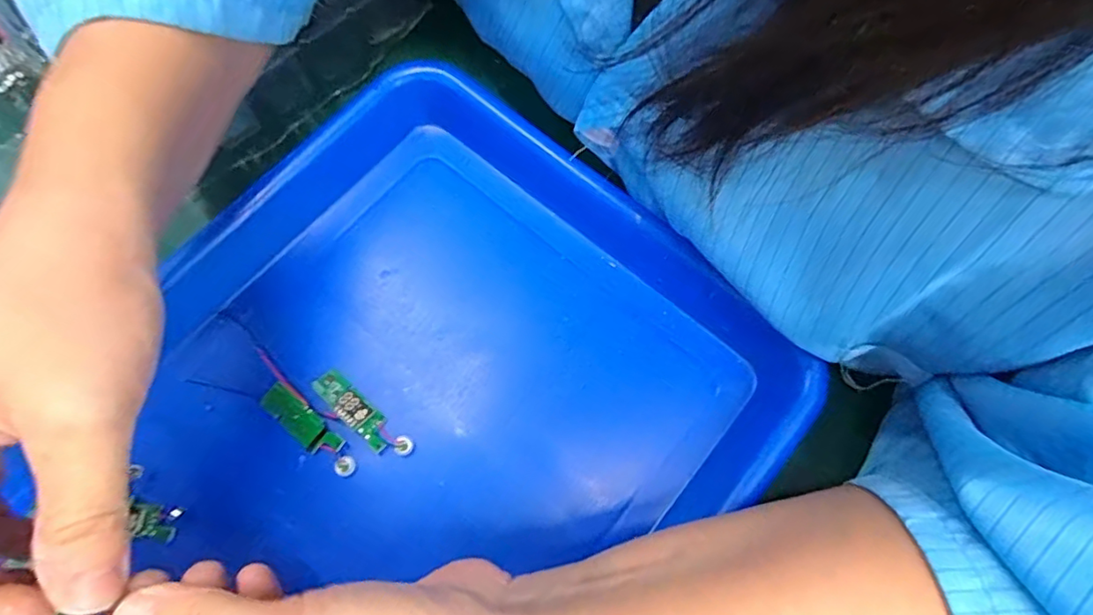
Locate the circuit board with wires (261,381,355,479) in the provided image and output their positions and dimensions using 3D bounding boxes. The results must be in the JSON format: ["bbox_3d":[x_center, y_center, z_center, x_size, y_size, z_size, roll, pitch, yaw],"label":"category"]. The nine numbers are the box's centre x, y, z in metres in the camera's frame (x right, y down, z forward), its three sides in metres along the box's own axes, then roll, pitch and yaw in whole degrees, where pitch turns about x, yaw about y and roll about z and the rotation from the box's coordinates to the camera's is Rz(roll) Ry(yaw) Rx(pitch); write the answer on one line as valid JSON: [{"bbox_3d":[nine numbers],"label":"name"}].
[{"bbox_3d":[-0.101,0.052,0.231,0.052,0.005,0.012,38,78,12],"label":"circuit board with wires"}]

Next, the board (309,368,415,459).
[{"bbox_3d":[-0.080,0.047,0.233,0.051,0.007,0.015,39,78,12],"label":"board"}]

